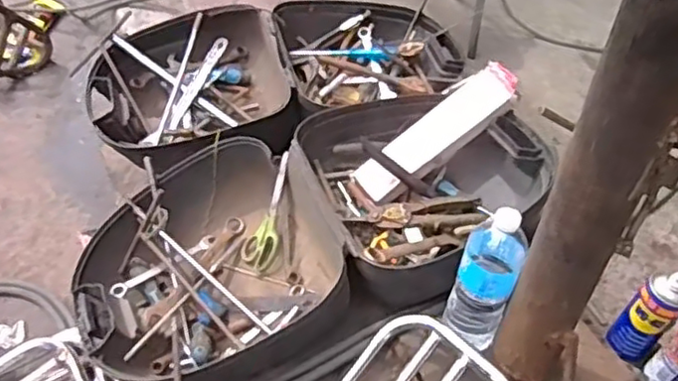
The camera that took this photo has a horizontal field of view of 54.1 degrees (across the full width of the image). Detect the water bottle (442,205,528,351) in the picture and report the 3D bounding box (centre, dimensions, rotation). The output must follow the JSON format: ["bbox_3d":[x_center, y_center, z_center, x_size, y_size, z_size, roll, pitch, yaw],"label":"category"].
[{"bbox_3d":[0.200,0.124,0.913,0.078,0.254,0.076,1,49,-1],"label":"water bottle"}]

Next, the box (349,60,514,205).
[{"bbox_3d":[0.179,-0.103,1.212,0.337,0.055,0.092,-39,56,-1],"label":"box"}]

